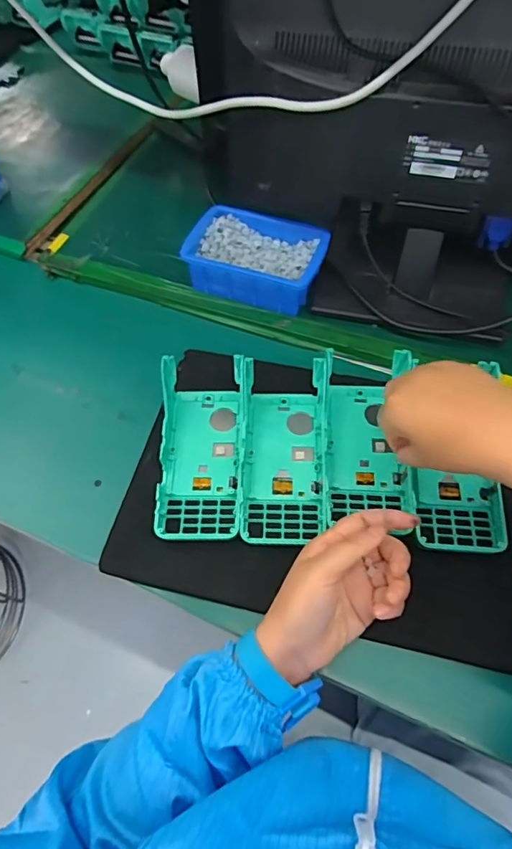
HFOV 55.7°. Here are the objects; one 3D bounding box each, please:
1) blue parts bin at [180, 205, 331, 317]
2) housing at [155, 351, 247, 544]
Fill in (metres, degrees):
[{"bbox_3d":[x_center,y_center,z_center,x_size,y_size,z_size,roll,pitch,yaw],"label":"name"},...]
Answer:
[{"bbox_3d":[0.001,-0.190,0.556,0.151,0.053,0.106,14,60,10],"label":"blue parts bin"},{"bbox_3d":[-0.051,0.016,0.443,0.081,0.046,0.168,0,58,1],"label":"housing"}]

